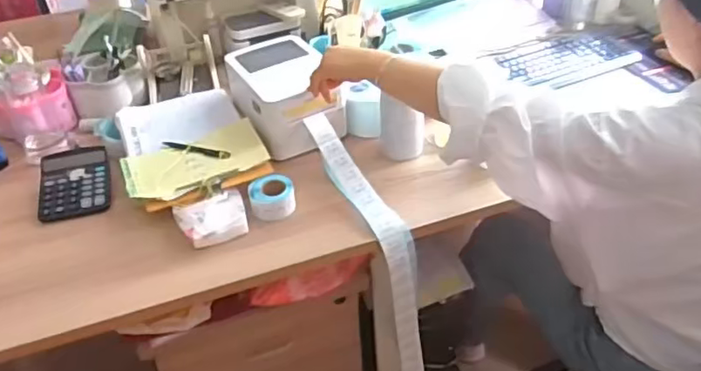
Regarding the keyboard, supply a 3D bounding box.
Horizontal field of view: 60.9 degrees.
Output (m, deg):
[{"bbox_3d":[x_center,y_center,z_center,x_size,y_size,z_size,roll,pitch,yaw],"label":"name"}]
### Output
[{"bbox_3d":[0.443,-0.265,1.253,0.280,0.029,0.151,-15,41,-14],"label":"keyboard"}]

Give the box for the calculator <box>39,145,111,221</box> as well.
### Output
[{"bbox_3d":[-0.485,-0.010,1.056,0.124,0.040,0.161,-13,40,-11],"label":"calculator"}]

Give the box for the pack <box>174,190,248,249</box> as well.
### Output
[{"bbox_3d":[-0.220,0.052,0.957,0.106,0.038,0.087,-16,41,-15],"label":"pack"}]

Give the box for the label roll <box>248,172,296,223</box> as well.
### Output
[{"bbox_3d":[-0.131,0.019,0.997,0.073,0.049,0.067,-2,39,2],"label":"label roll"}]

